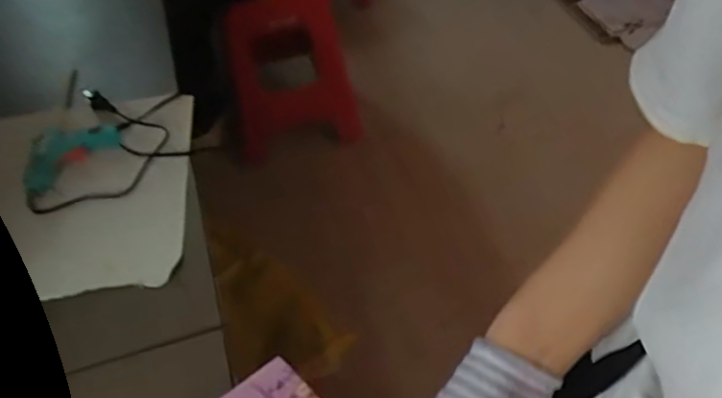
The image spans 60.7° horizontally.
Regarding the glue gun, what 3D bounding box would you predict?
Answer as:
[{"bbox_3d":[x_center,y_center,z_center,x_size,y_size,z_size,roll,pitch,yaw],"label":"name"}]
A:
[{"bbox_3d":[-0.372,-0.056,0.769,0.059,0.030,0.139,24,55,25],"label":"glue gun"}]

